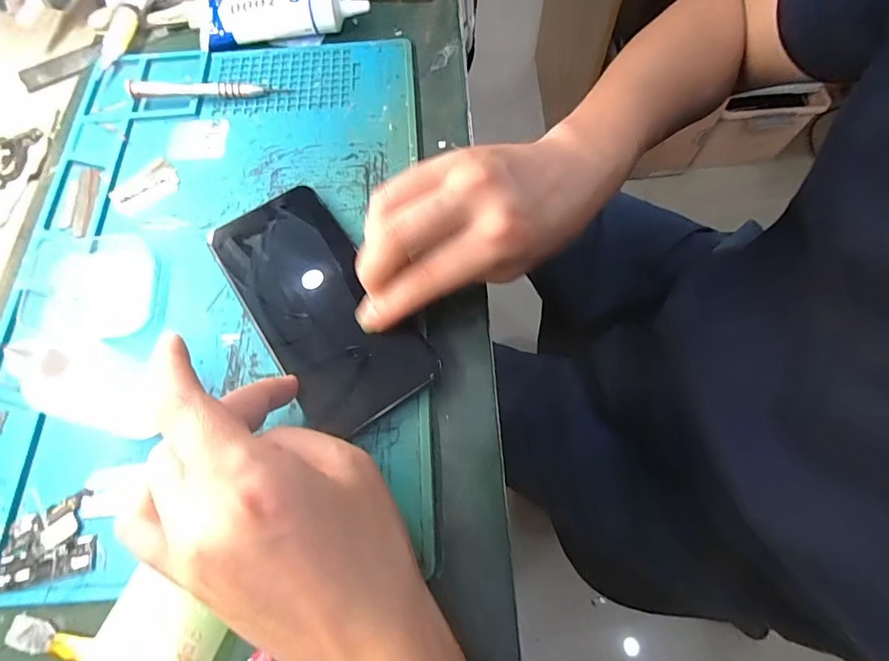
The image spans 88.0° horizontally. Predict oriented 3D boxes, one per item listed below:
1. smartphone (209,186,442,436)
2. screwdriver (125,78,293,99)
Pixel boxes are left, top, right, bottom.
[{"bbox_3d":[-0.074,-0.017,0.268,0.072,0.010,0.153,-33,73,-13],"label":"smartphone"},{"bbox_3d":[-0.173,-0.177,0.339,0.112,0.014,0.011,-2,66,1],"label":"screwdriver"}]

